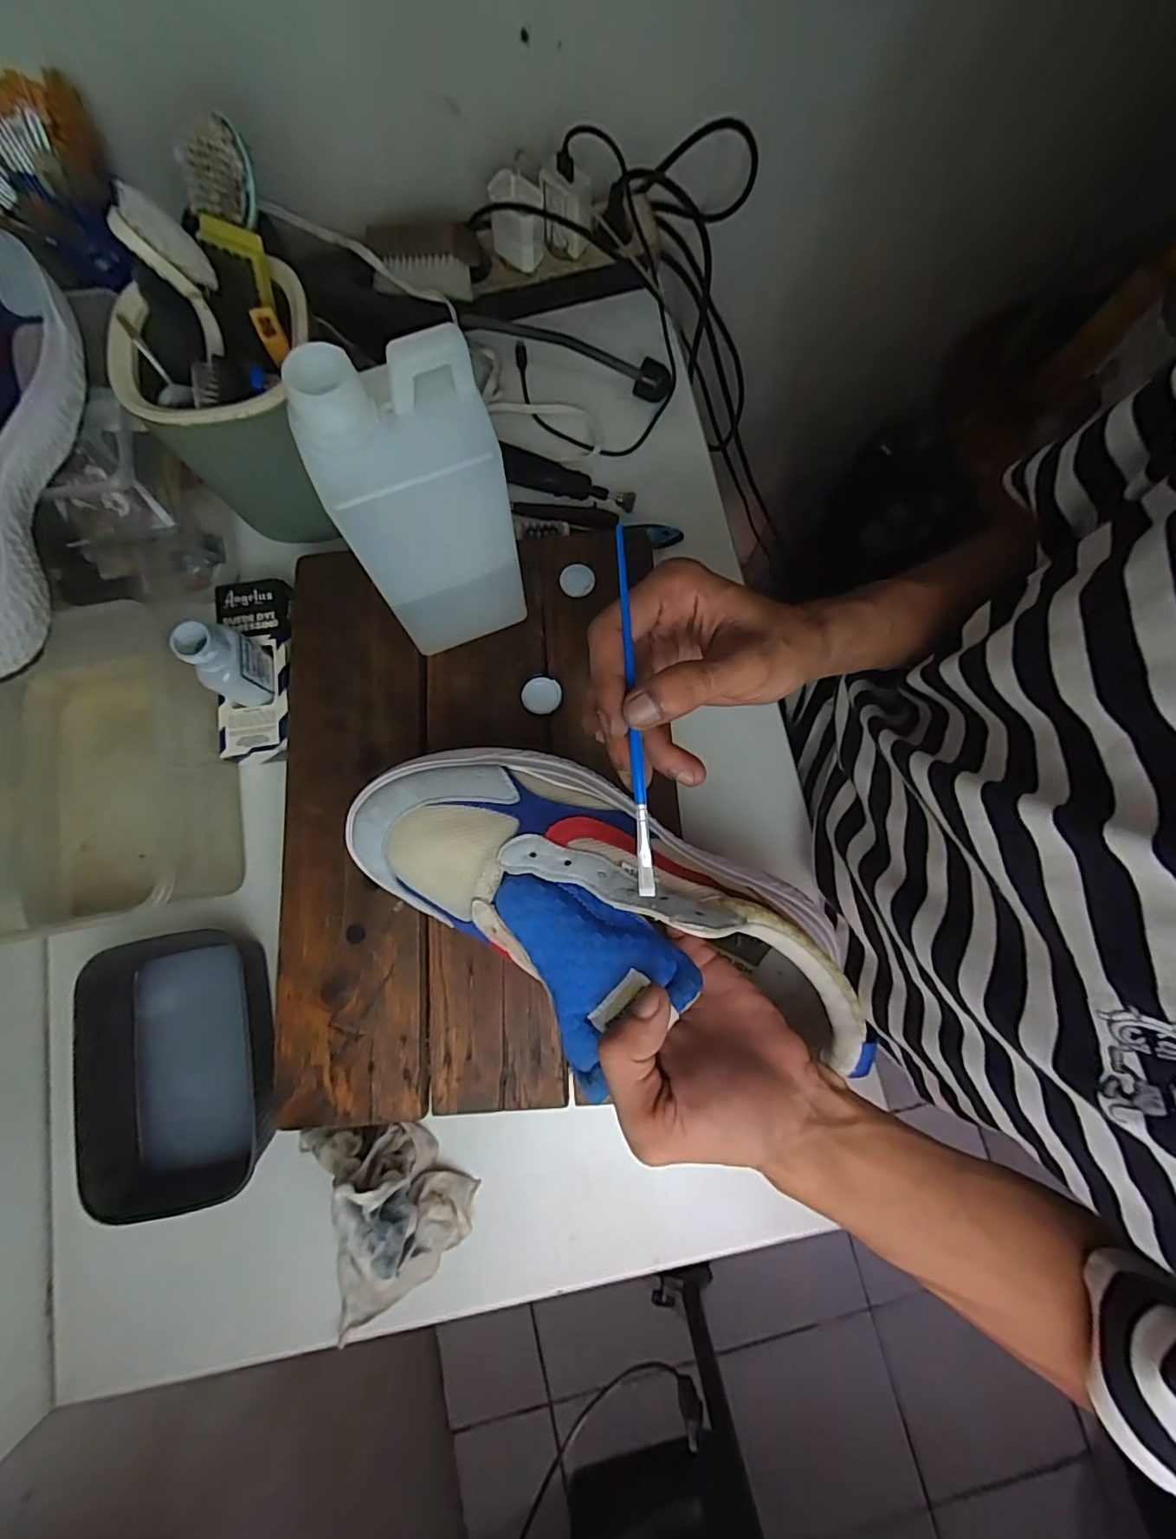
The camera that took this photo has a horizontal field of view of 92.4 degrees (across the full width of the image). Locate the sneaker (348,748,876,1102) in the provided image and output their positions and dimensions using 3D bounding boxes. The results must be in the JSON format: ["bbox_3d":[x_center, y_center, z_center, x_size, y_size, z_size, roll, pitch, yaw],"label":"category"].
[{"bbox_3d":[0.009,0.072,0.293,0.269,0.091,0.133,22,80,4],"label":"sneaker"}]

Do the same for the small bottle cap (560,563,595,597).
[{"bbox_3d":[-0.008,-0.148,0.439,0.026,0.005,0.025,0,79,0],"label":"small bottle cap"}]

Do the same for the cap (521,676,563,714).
[{"bbox_3d":[-0.034,-0.054,0.418,0.028,0.016,0.024,0,79,0],"label":"cap"}]

